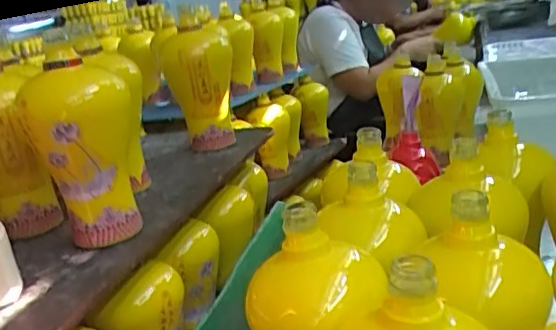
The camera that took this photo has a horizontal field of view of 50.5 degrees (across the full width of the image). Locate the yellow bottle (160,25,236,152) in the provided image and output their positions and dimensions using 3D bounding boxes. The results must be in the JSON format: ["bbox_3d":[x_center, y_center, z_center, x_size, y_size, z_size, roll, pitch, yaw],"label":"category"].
[{"bbox_3d":[-0.104,-0.099,0.795,0.088,0.163,0.086,-13,17,-9],"label":"yellow bottle"}]

